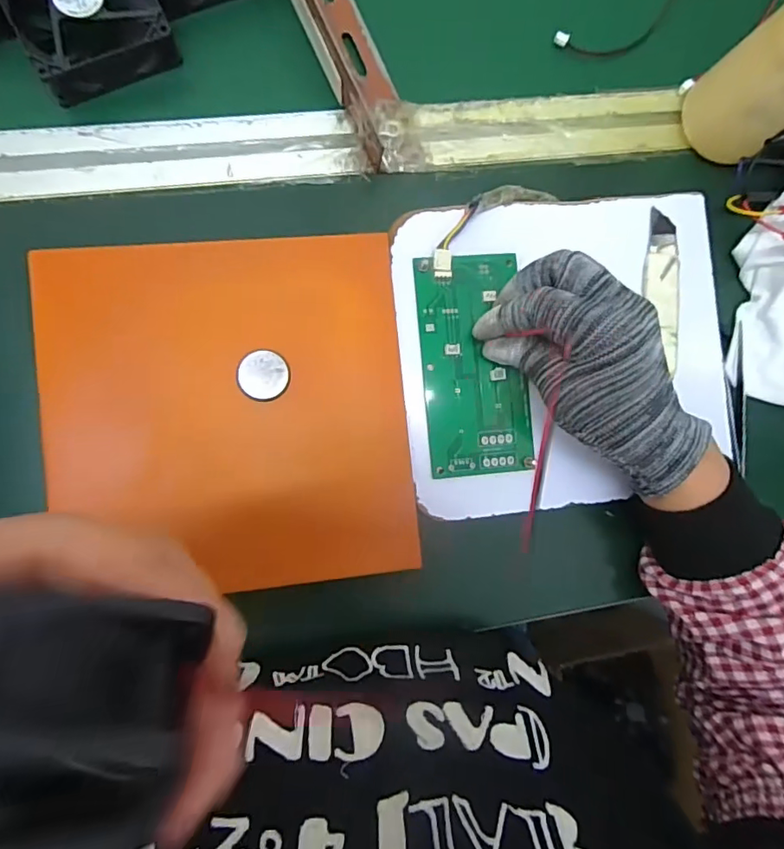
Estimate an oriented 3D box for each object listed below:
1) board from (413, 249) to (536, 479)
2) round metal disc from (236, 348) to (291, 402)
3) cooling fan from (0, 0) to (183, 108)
[{"bbox_3d":[0.049,-0.037,0.316,0.065,0.007,0.134,-9,90,-6],"label":"board"},{"bbox_3d":[-0.074,-0.028,0.296,0.029,0.004,0.029,1,88,-14],"label":"round metal disc"},{"bbox_3d":[-0.181,-0.247,0.305,0.079,0.025,0.080,-26,92,-6],"label":"cooling fan"}]

